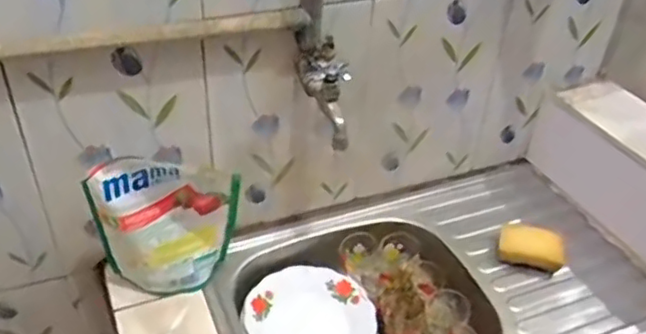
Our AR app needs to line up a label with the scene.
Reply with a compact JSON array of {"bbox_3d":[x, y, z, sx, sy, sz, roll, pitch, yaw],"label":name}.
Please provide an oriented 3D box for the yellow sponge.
[{"bbox_3d":[0.348,0.133,1.085,0.107,0.050,0.067,12,39,11],"label":"yellow sponge"}]

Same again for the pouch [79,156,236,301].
[{"bbox_3d":[-0.218,0.083,0.922,0.191,0.226,0.053,-12,41,-19],"label":"pouch"}]

